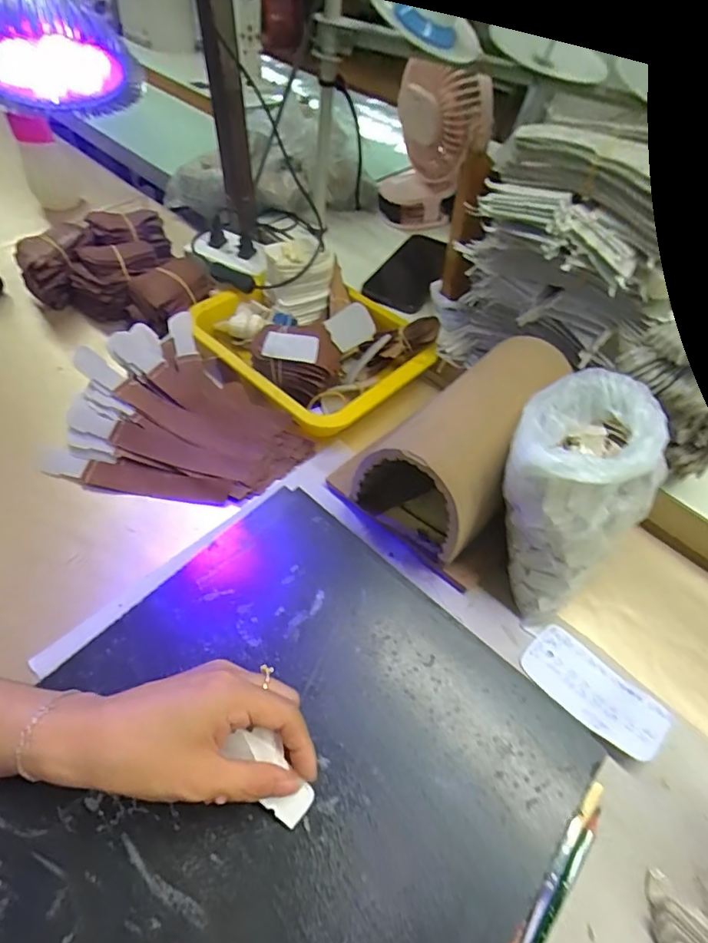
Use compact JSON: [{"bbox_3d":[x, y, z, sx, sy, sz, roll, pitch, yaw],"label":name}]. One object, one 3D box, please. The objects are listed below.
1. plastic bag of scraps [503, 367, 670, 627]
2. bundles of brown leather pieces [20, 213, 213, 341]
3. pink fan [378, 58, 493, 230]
[{"bbox_3d":[0.167,0.017,0.400,0.109,0.156,0.138,36,60,22],"label":"plastic bag of scraps"},{"bbox_3d":[-0.282,-0.251,0.633,0.221,0.075,0.163,21,55,13],"label":"bundles of brown leather pieces"},{"bbox_3d":[0.109,-0.445,0.688,0.132,0.184,0.116,6,53,3],"label":"pink fan"}]

